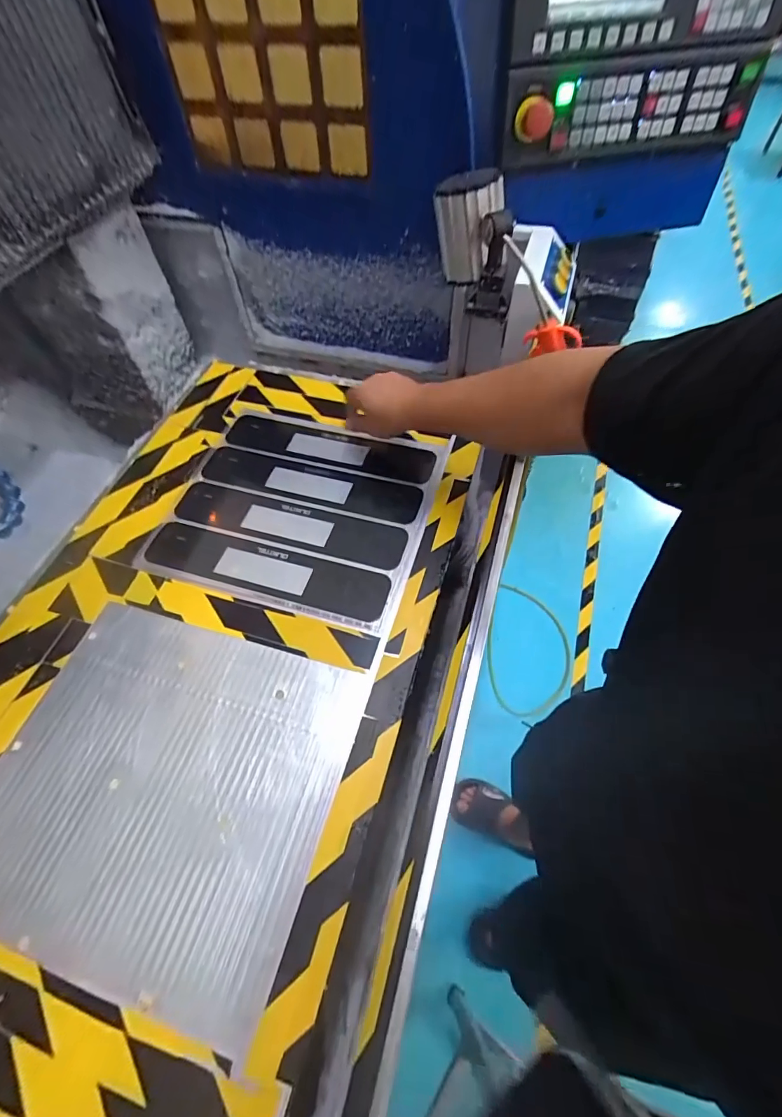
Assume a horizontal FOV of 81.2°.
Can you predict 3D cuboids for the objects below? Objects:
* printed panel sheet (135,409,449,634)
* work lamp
[{"bbox_3d":[-0.120,-0.075,0.615,0.325,0.008,0.294,15,60,11],"label":"printed panel sheet"},{"bbox_3d":[0.117,-0.452,0.656,0.102,0.134,0.147,1,58,3],"label":"work lamp"}]

